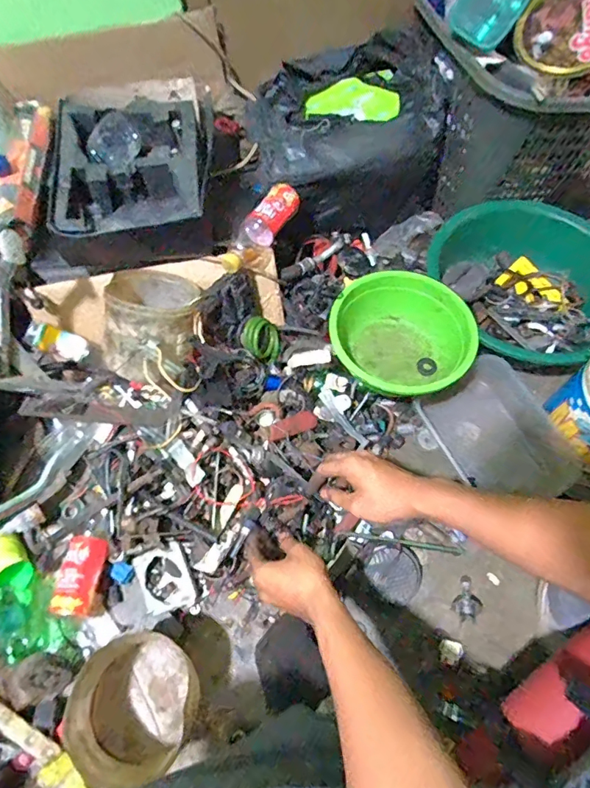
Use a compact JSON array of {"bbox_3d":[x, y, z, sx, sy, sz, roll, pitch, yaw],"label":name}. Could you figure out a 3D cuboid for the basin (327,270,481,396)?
[{"bbox_3d":[0.167,-0.080,0.752,0.218,0.108,0.216,0,63,0],"label":"basin"}]

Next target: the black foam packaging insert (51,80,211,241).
[{"bbox_3d":[-0.257,-0.382,0.736,0.231,0.066,0.333,-4,63,-2],"label":"black foam packaging insert"}]

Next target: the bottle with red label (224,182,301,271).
[{"bbox_3d":[-0.061,-0.268,0.768,0.056,0.065,0.188,32,67,15],"label":"bottle with red label"}]

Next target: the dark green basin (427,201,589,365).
[{"bbox_3d":[0.458,-0.195,0.851,0.326,0.102,0.337,0,63,0],"label":"dark green basin"}]

